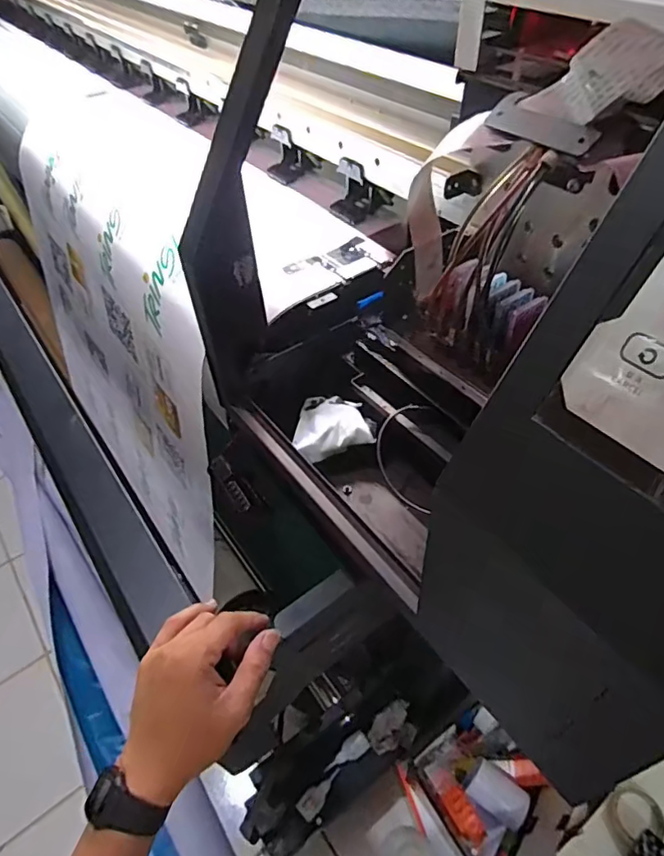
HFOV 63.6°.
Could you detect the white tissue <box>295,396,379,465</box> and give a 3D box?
[{"bbox_3d":[0.001,-0.001,0.531,0.078,0.042,0.073,-7,47,-3],"label":"white tissue"}]

